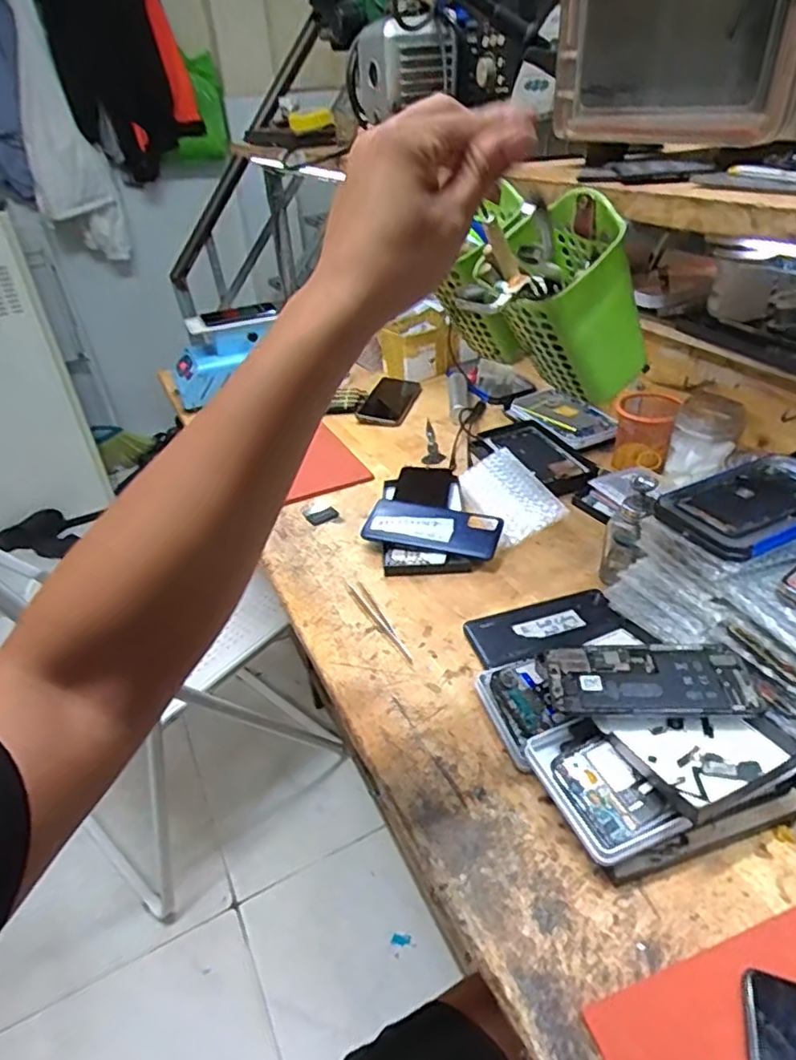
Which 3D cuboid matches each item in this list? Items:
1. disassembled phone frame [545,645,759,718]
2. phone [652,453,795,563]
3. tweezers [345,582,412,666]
[{"bbox_3d":[0.202,0.120,0.508,0.155,0.009,0.076,-1,34,9],"label":"disassembled phone frame"},{"bbox_3d":[0.332,-0.026,0.563,0.195,0.015,0.101,-19,38,-19],"label":"phone"},{"bbox_3d":[-0.021,0.096,0.657,0.017,0.004,0.137,-19,38,-19],"label":"tweezers"}]

